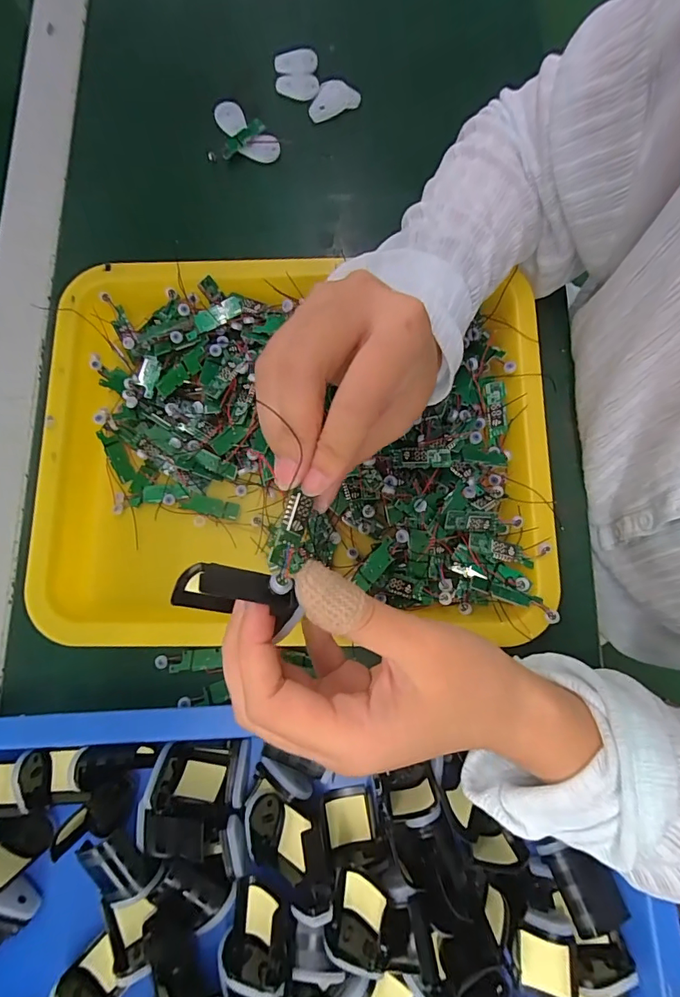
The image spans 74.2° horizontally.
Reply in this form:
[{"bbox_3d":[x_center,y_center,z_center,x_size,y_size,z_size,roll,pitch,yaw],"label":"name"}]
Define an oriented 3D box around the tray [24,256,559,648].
[{"bbox_3d":[-0.034,-0.039,0.304,0.330,0.047,0.255,-2,79,1],"label":"tray"}]

